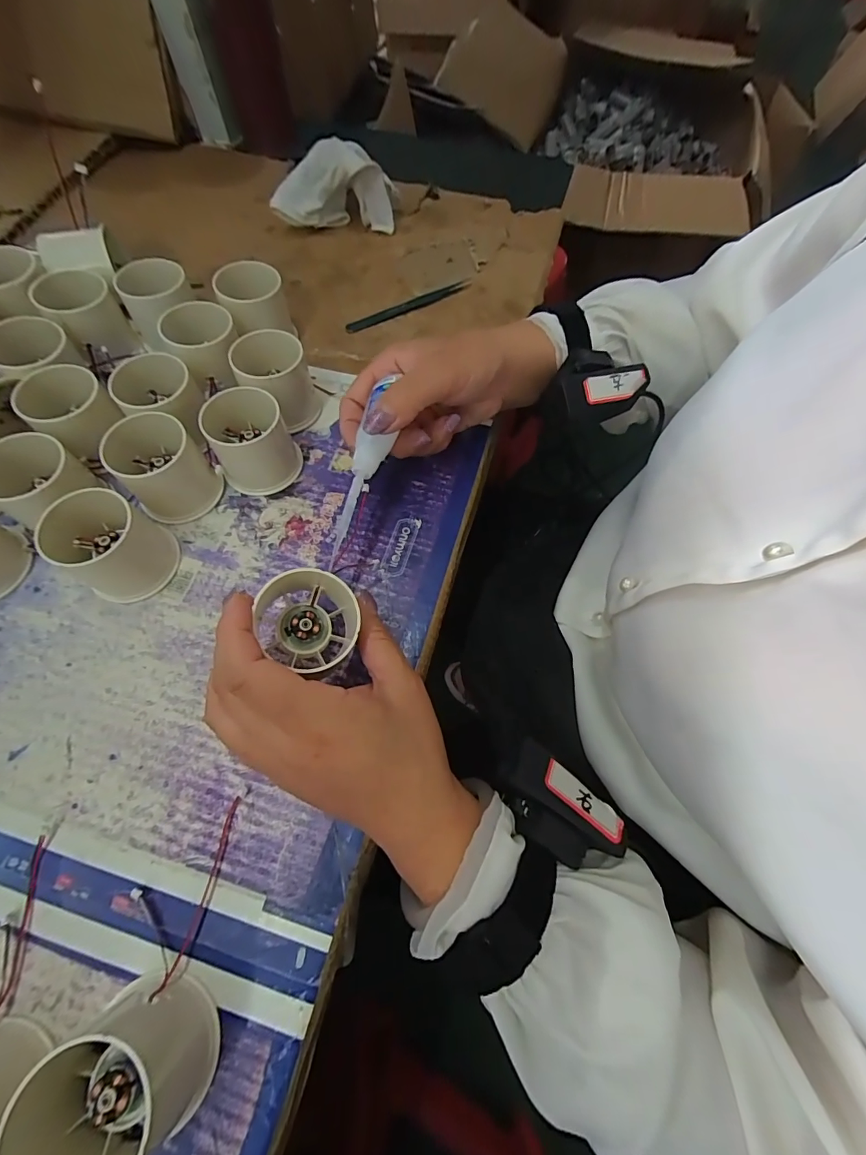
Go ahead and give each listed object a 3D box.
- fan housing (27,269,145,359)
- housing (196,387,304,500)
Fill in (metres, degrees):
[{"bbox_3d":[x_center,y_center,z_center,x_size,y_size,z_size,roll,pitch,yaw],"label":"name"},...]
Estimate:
[{"bbox_3d":[-0.267,-0.200,0.342,0.051,0.049,0.060,-33,71,-16],"label":"fan housing"},{"bbox_3d":[-0.128,-0.098,0.307,0.056,0.045,0.064,-25,69,-13],"label":"housing"}]

